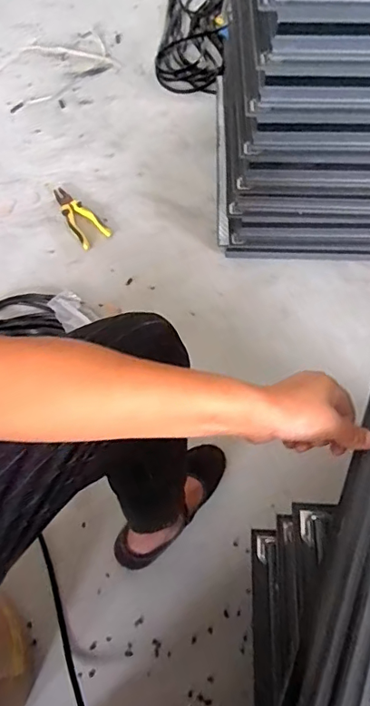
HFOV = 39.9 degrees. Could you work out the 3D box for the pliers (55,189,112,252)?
[{"bbox_3d":[-0.250,-0.331,1.214,0.073,0.017,0.188,-28,66,-14],"label":"pliers"}]

